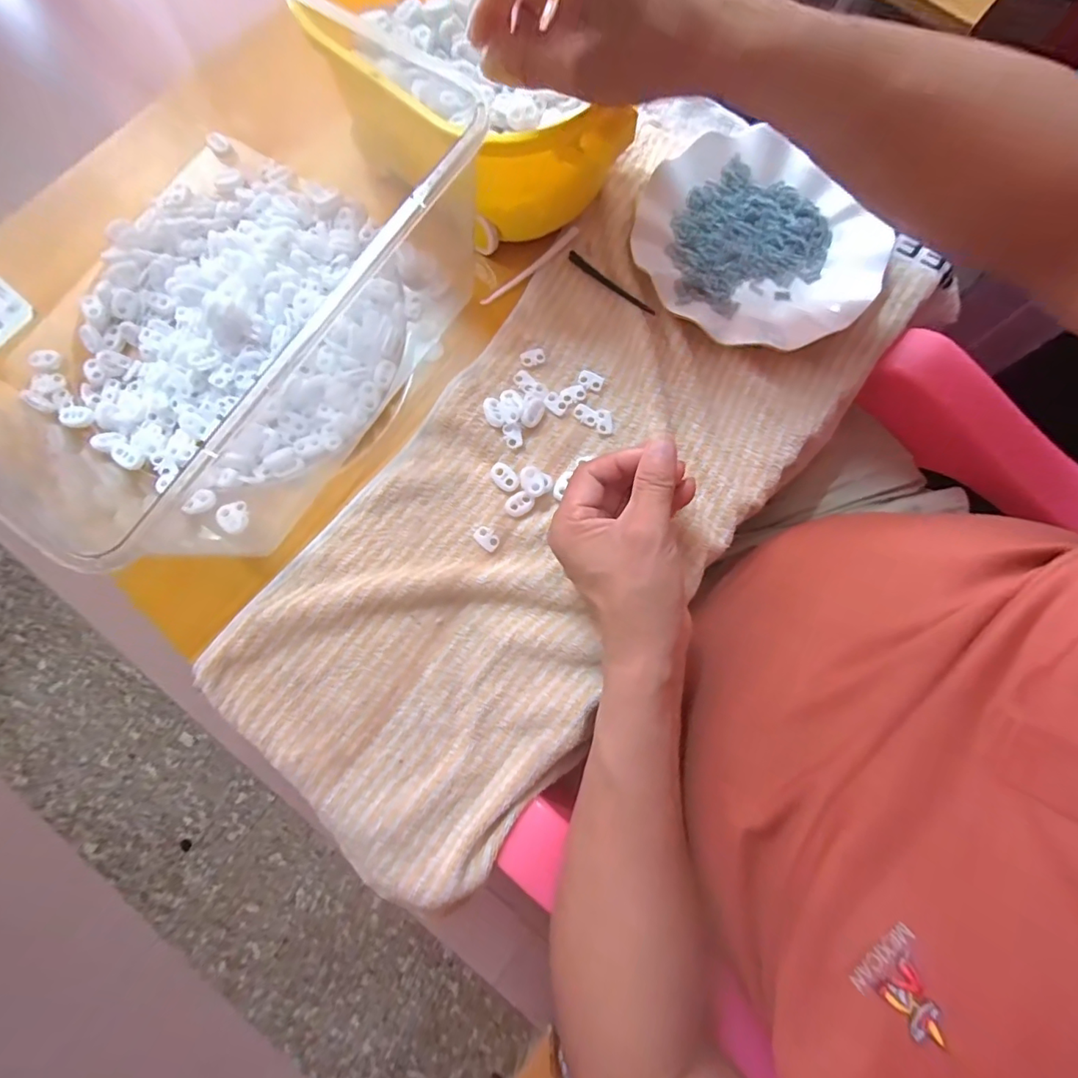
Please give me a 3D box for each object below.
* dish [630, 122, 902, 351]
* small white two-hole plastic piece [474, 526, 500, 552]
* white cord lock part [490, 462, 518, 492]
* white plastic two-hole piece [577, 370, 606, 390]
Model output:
[{"bbox_3d":[0.164,-0.224,0.391,0.178,0.024,0.151,43,82,8],"label":"dish"},{"bbox_3d":[-0.036,-0.001,0.356,0.018,0.004,0.013,41,81,8],"label":"small white two-hole plastic piece"},{"bbox_3d":[-0.025,-0.044,0.364,0.013,0.005,0.023,-44,82,-8],"label":"white cord lock part"},{"bbox_3d":[0.038,-0.118,0.380,0.018,0.004,0.012,24,80,5],"label":"white plastic two-hole piece"}]

